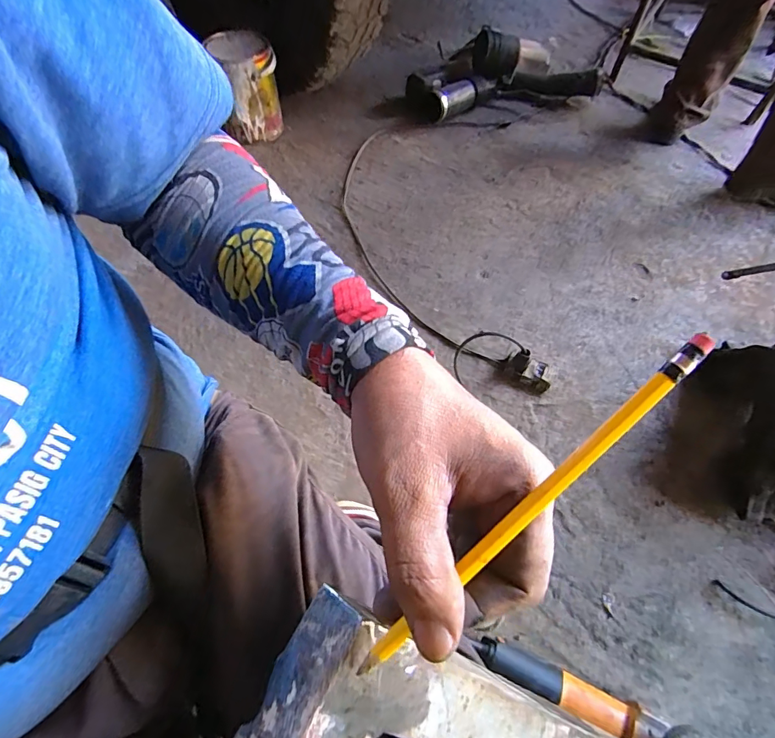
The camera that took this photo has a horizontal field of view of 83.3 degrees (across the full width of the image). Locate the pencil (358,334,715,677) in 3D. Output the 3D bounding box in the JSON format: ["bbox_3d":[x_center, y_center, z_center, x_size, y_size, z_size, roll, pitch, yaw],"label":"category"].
[{"bbox_3d":[0.050,0.055,0.162,0.175,0.004,0.007,-48,66,9],"label":"pencil"}]

